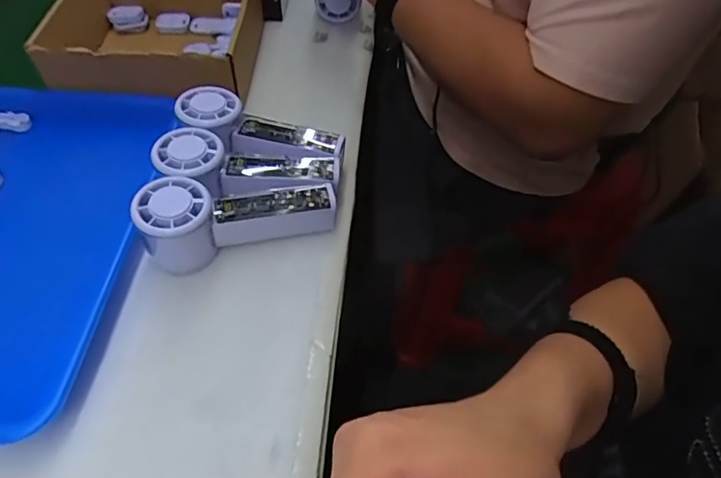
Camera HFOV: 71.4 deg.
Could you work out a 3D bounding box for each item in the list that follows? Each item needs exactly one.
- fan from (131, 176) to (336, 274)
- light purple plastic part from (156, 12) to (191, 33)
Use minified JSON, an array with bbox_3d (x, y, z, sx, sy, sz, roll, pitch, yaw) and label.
[{"bbox_3d":[-0.099,-0.022,0.412,0.149,0.059,0.052,-15,55,-12],"label":"fan"},{"bbox_3d":[-0.242,-0.278,0.645,0.045,0.017,0.021,4,53,1],"label":"light purple plastic part"}]

